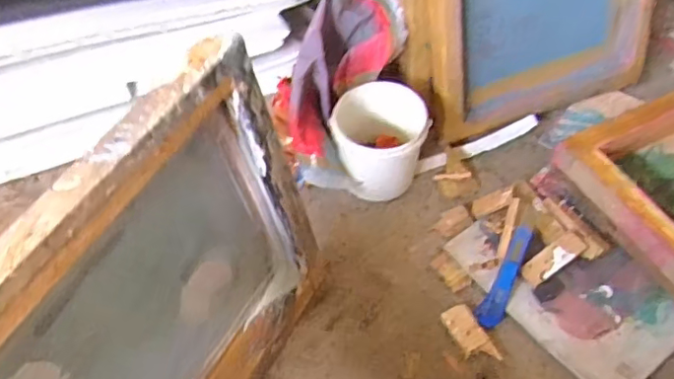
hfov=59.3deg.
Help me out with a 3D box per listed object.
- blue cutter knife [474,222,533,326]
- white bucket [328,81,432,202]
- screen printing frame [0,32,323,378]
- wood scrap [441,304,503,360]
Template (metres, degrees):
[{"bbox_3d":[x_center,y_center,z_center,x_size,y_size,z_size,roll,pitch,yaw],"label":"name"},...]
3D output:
[{"bbox_3d":[0.216,0.110,0.756,0.031,0.015,0.138,24,79,12],"label":"blue cutter knife"},{"bbox_3d":[0.054,-0.061,0.819,0.119,0.142,0.114,0,54,0],"label":"white bucket"},{"bbox_3d":[-0.173,0.142,0.525,0.057,0.349,0.439,17,55,25],"label":"screen printing frame"},{"bbox_3d":[0.165,0.179,0.732,0.037,0.012,0.080,-24,57,-16],"label":"wood scrap"}]

